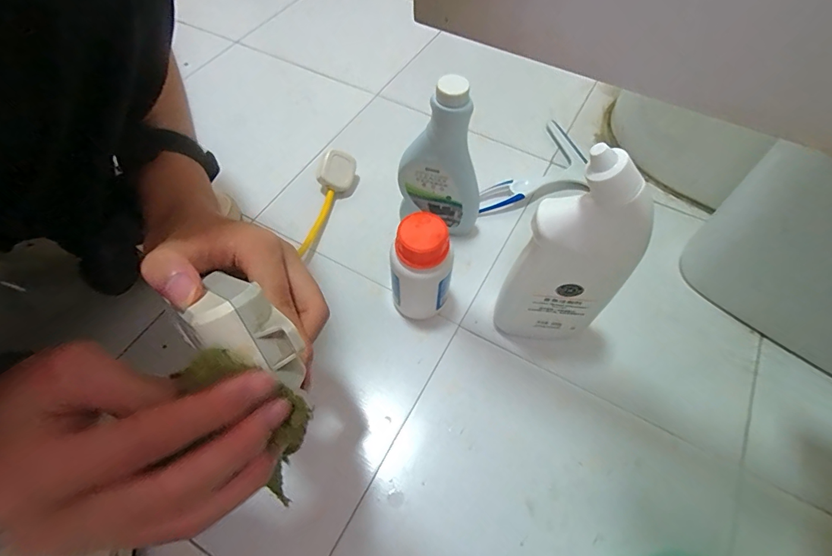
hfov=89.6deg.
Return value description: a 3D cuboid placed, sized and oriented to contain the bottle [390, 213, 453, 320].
[{"bbox_3d":[0.005,-0.007,0.427,0.060,0.126,0.062,6,59,4],"label":"bottle"}]

